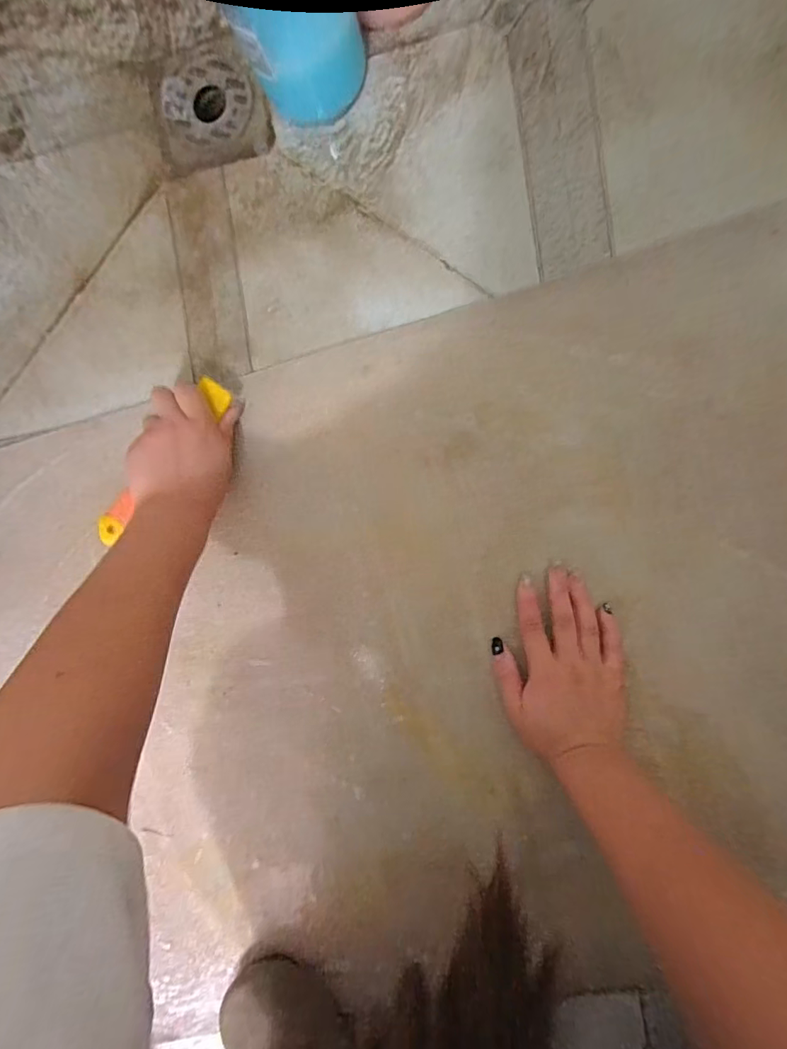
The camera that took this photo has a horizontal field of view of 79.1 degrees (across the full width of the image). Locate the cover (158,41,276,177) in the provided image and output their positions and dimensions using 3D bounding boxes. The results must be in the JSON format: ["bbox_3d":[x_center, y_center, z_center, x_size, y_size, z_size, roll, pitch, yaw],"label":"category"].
[{"bbox_3d":[-0.156,-0.359,0.409,0.098,0.004,0.098,-8,91,8],"label":"cover"}]

